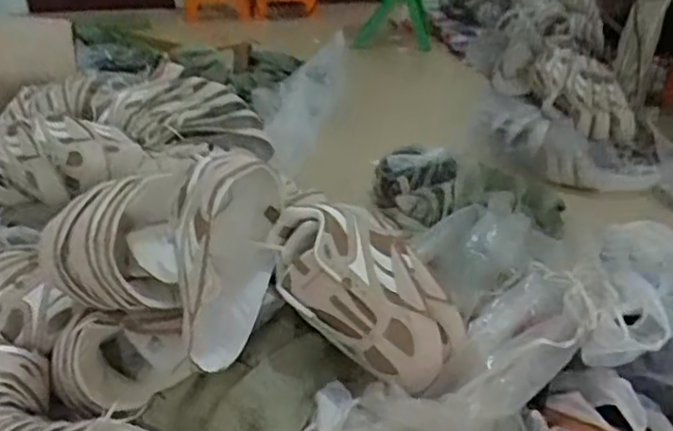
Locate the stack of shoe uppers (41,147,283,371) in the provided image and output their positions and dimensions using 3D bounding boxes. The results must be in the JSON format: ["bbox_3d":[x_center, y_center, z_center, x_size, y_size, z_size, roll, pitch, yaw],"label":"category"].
[{"bbox_3d":[-0.212,0.028,0.809,0.244,0.191,0.196,11,30,20],"label":"stack of shoe uppers"}]

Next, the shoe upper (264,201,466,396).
[{"bbox_3d":[0.038,0.091,0.826,0.159,0.287,0.080,-52,12,-29],"label":"shoe upper"}]

